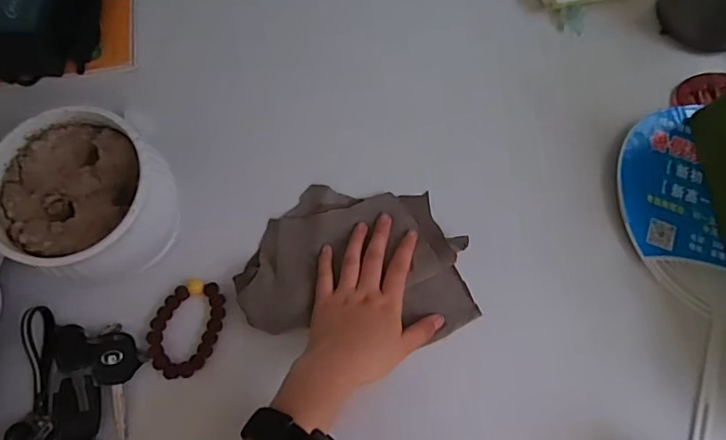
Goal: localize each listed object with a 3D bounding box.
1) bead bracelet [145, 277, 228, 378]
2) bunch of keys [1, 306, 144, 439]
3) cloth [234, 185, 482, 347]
[{"bbox_3d":[-0.157,0.095,0.480,0.059,0.008,0.086,14,73,6],"label":"bead bracelet"},{"bbox_3d":[-0.257,0.199,0.446,0.100,0.029,0.225,9,73,5],"label":"bunch of keys"},{"bbox_3d":[-0.004,0.034,0.487,0.202,0.020,0.131,2,72,3],"label":"cloth"}]

